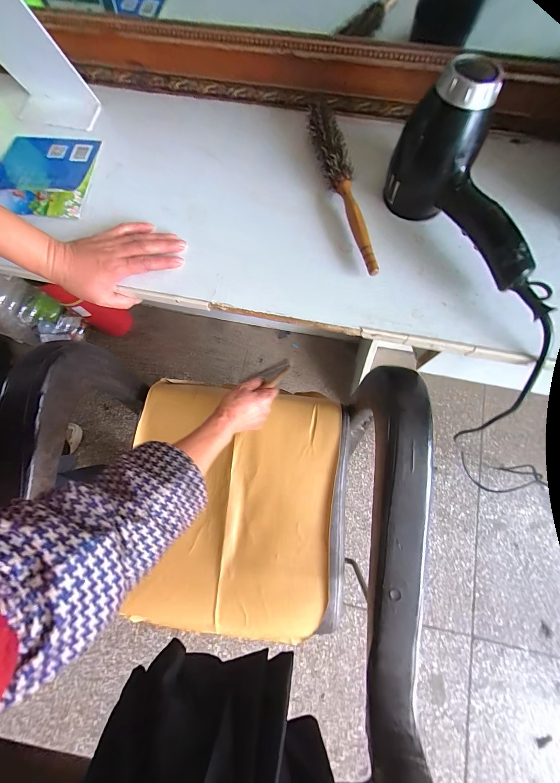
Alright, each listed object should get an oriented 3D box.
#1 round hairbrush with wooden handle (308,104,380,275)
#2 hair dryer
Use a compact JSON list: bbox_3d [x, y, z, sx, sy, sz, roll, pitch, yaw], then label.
[{"bbox_3d":[0.085,-0.255,0.364,0.029,0.046,0.236,-16,76,-2],"label":"round hairbrush with wooden handle"},{"bbox_3d":[0.207,-0.214,0.324,0.068,0.119,0.211,-32,92,-6],"label":"hair dryer"}]

